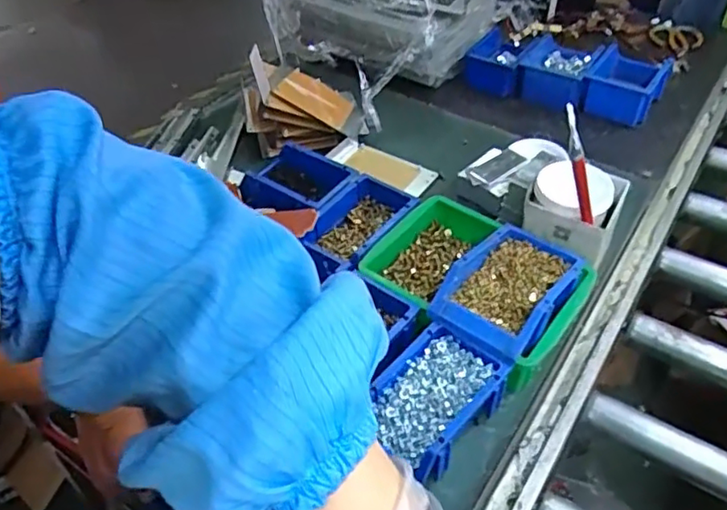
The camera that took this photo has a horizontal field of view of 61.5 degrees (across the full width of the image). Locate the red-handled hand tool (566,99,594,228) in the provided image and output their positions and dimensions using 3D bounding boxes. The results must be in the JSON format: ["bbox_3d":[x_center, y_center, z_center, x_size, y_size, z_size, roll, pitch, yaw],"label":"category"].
[{"bbox_3d":[0.238,-0.093,0.671,0.015,0.197,0.013,-35,51,1],"label":"red-handled hand tool"}]

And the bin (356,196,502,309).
[{"bbox_3d":[0.088,-0.002,0.805,0.106,0.058,0.195,27,53,26],"label":"bin"}]

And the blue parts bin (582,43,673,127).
[{"bbox_3d":[0.477,-0.314,1.108,0.125,0.062,0.166,22,51,22],"label":"blue parts bin"}]

